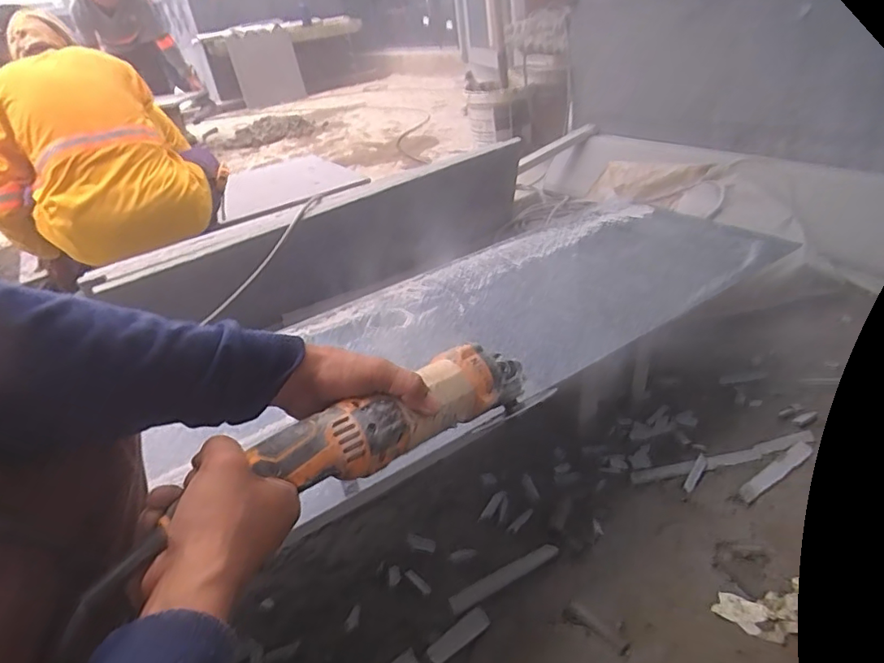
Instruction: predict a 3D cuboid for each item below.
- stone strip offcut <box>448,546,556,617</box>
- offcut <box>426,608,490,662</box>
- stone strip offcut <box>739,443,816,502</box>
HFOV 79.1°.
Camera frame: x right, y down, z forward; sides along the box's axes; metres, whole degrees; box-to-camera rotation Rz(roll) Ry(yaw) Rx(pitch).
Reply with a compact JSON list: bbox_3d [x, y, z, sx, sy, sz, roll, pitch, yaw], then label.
[{"bbox_3d":[0.076,0.297,0.653,0.148,0.004,0.023,-23,36,-20],"label":"stone strip offcut"},{"bbox_3d":[0.019,0.339,0.597,0.077,0.004,0.024,-28,38,-27],"label":"offcut"},{"bbox_3d":[0.463,0.192,0.745,0.154,0.007,0.018,-25,37,-23],"label":"stone strip offcut"}]

